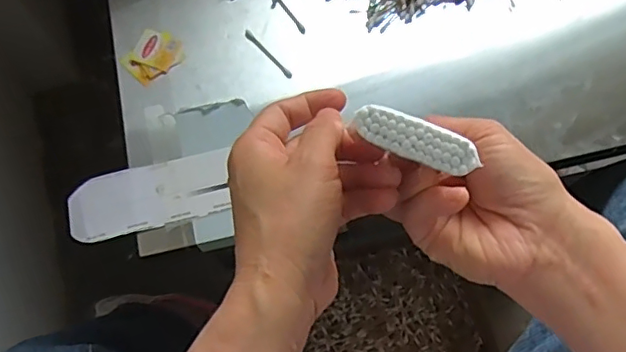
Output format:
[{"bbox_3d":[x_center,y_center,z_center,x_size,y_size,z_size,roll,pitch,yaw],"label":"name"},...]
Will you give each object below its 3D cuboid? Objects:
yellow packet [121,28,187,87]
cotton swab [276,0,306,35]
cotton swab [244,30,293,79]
[{"bbox_3d":[-0.165,-0.126,0.589,0.057,0.004,0.050,-41,72,-13],"label":"yellow packet"},{"bbox_3d":[-0.030,-0.179,0.606,0.009,0.004,0.074,-31,70,-10],"label":"cotton swab"},{"bbox_3d":[-0.046,-0.126,0.588,0.007,0.004,0.073,-40,72,-13],"label":"cotton swab"}]

